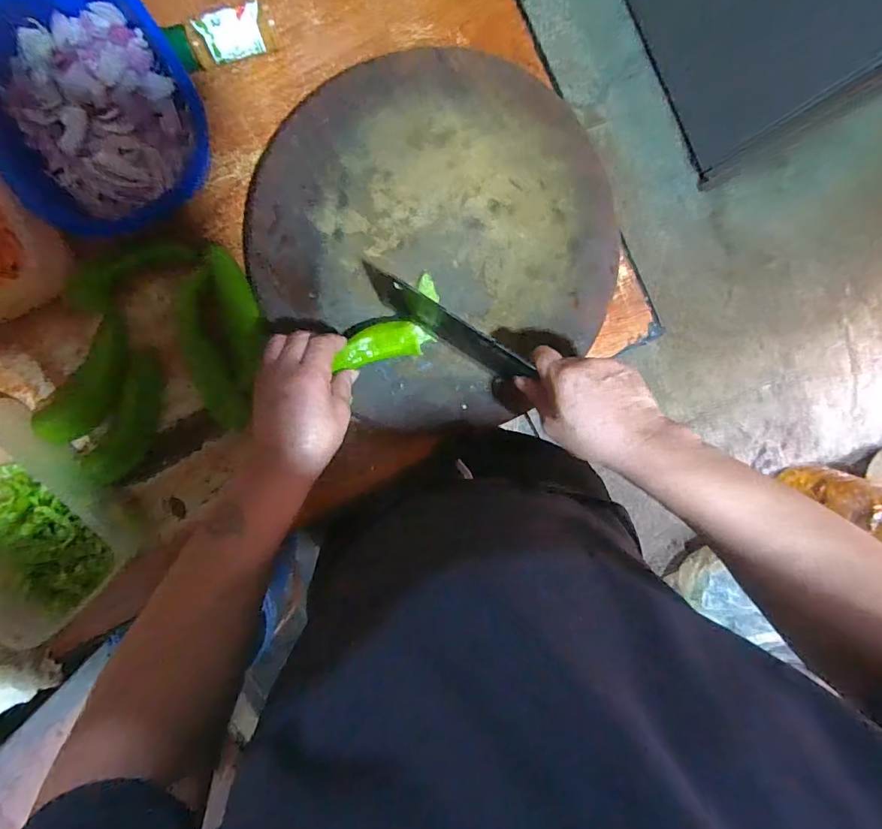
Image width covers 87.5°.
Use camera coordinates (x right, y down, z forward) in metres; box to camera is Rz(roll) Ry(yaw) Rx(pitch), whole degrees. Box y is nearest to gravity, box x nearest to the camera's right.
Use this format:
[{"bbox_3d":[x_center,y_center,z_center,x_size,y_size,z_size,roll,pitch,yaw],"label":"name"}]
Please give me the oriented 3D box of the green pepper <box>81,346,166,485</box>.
[{"bbox_3d":[-0.318,0.002,0.470,0.042,0.033,0.137,22,94,-7],"label":"green pepper"}]

